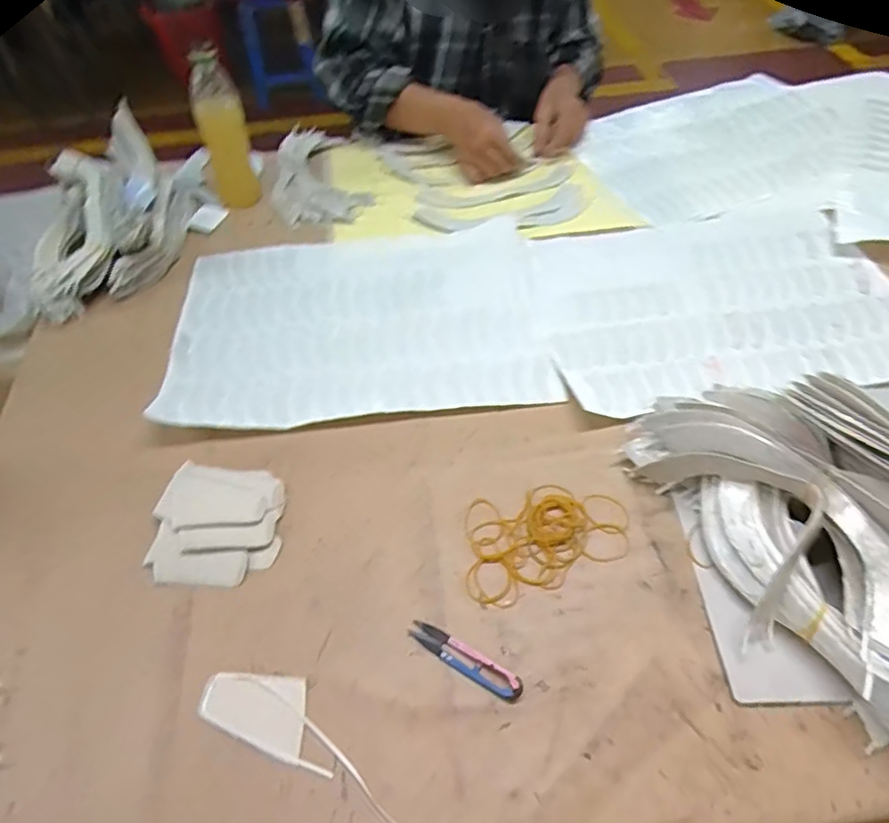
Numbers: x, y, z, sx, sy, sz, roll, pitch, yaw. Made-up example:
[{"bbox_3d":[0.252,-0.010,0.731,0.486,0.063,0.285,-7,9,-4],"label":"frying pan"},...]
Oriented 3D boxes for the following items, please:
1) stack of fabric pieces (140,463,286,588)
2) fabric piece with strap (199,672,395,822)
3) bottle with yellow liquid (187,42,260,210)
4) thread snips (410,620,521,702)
[{"bbox_3d":[-0.211,0.101,0.536,0.112,0.023,0.113,0,55,3],"label":"stack of fabric pieces"},{"bbox_3d":[-0.068,0.266,0.422,0.265,0.005,0.055,25,60,18],"label":"fabric piece with strap"},{"bbox_3d":[-0.289,-0.356,0.758,0.068,0.210,0.061,-18,56,-9],"label":"bottle with yellow liquid"},{"bbox_3d":[0.016,0.200,0.463,0.100,0.009,0.019,25,60,19],"label":"thread snips"}]

